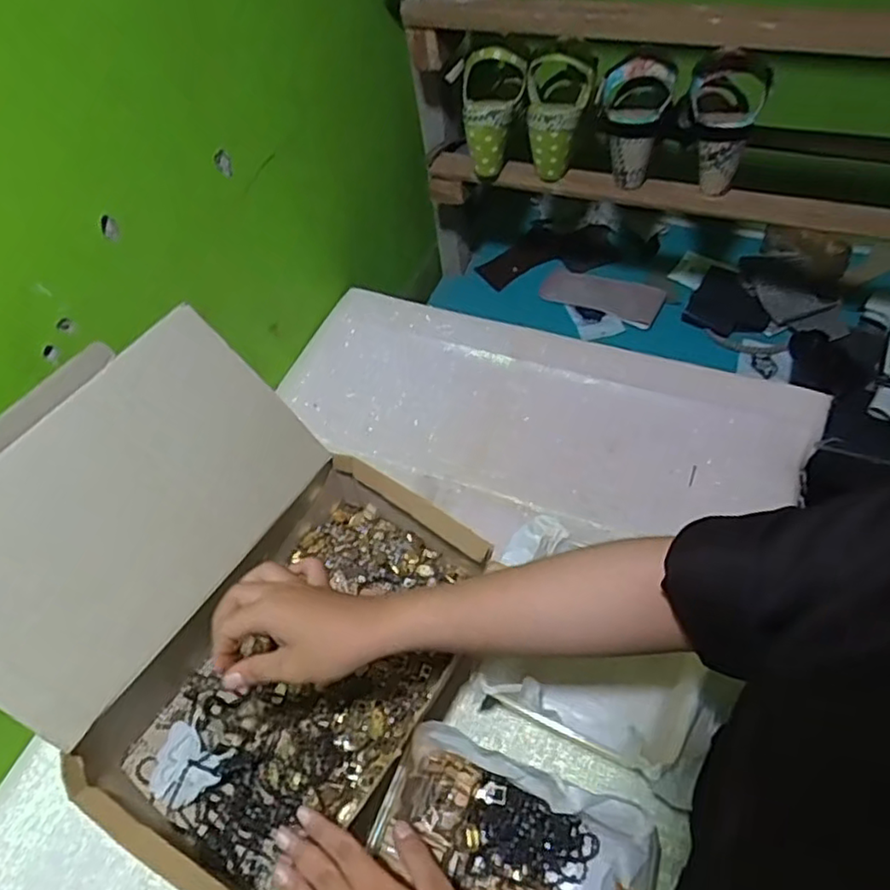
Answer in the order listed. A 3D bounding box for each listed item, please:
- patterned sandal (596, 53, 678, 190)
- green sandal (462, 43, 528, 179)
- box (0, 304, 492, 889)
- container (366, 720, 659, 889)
[{"bbox_3d":[0.221,-0.385,0.777,0.084,0.137,0.099,10,55,14],"label":"patterned sandal"},{"bbox_3d":[0.061,-0.410,0.816,0.076,0.140,0.069,-1,53,7],"label":"green sandal"},{"bbox_3d":[-0.177,0.118,0.529,0.306,0.253,0.323,27,61,22],"label":"box"},{"bbox_3d":[0.034,0.333,0.470,0.199,0.072,0.192,16,57,16],"label":"container"}]

